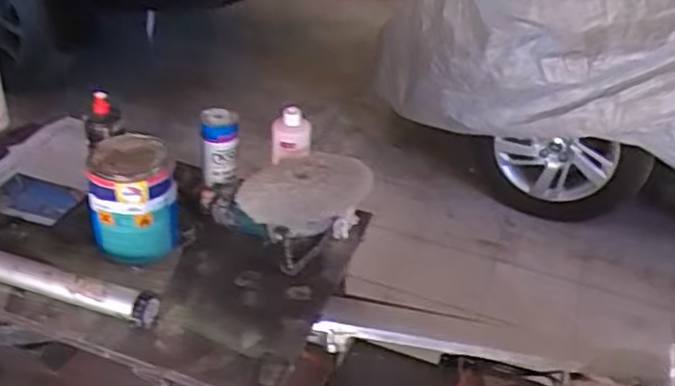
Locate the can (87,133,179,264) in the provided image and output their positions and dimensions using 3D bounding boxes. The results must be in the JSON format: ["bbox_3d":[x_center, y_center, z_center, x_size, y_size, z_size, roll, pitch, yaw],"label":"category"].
[{"bbox_3d":[-0.417,0.012,1.363,0.163,0.216,0.175,-2,34,-10],"label":"can"}]

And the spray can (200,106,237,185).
[{"bbox_3d":[-0.266,-0.099,1.506,0.076,0.180,0.064,-2,34,-9],"label":"spray can"}]

